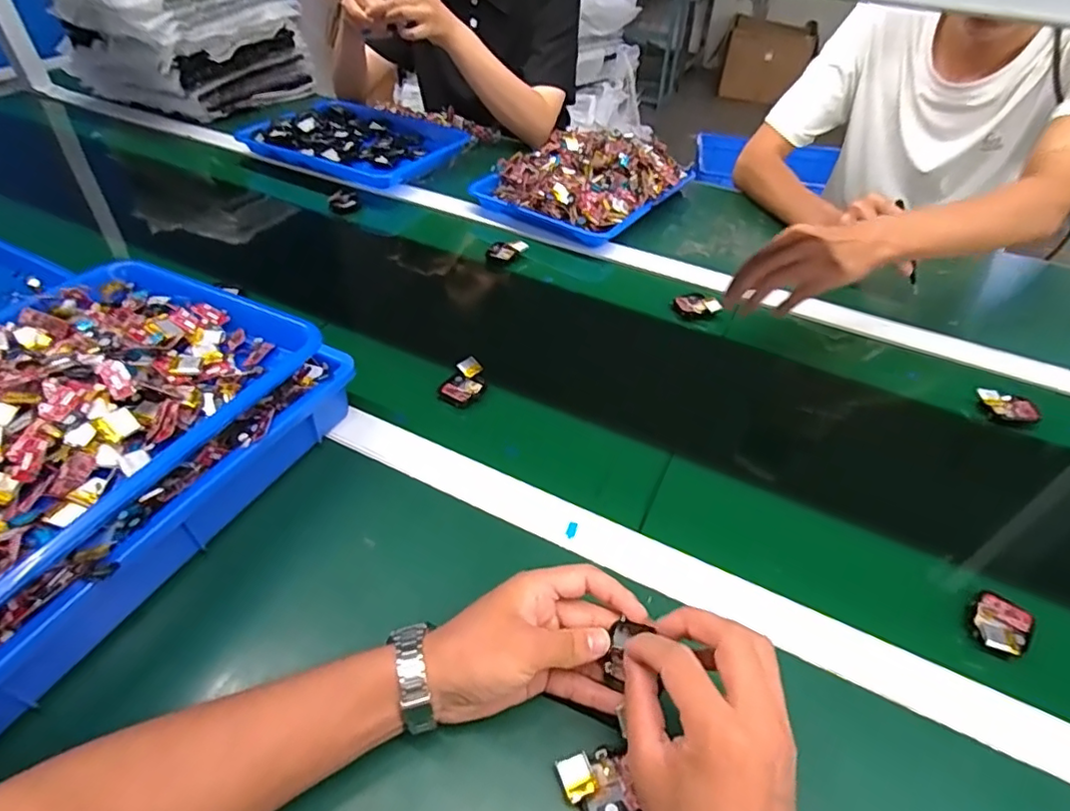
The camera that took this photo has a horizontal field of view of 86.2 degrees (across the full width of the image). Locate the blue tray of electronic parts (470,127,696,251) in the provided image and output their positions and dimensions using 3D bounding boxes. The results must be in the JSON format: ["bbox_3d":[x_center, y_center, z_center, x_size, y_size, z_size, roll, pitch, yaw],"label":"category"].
[{"bbox_3d":[0.080,-0.356,0.890,0.239,0.087,0.287,31,51,26],"label":"blue tray of electronic parts"}]

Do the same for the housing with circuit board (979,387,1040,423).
[{"bbox_3d":[0.493,0.000,0.597,0.054,0.011,0.040,18,47,15],"label":"housing with circuit board"}]

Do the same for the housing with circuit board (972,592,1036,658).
[{"bbox_3d":[0.345,0.160,0.421,0.058,0.013,0.035,-32,55,-30],"label":"housing with circuit board"}]

